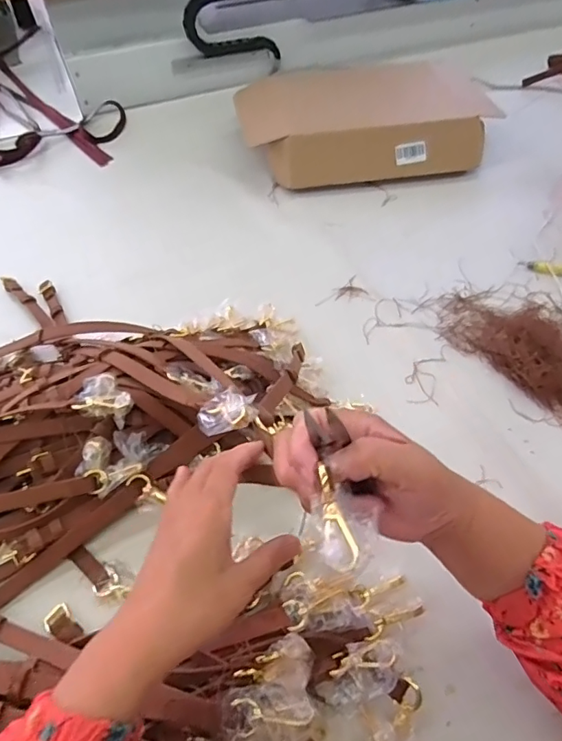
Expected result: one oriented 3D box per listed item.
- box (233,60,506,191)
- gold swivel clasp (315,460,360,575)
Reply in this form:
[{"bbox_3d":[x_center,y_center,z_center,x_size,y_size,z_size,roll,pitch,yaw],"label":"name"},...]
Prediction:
[{"bbox_3d":[0.137,-0.414,0.857,0.421,0.104,0.198,-6,50,0],"label":"box"},{"bbox_3d":[0.028,0.076,0.263,0.016,0.009,0.055,-11,66,-5],"label":"gold swivel clasp"}]

